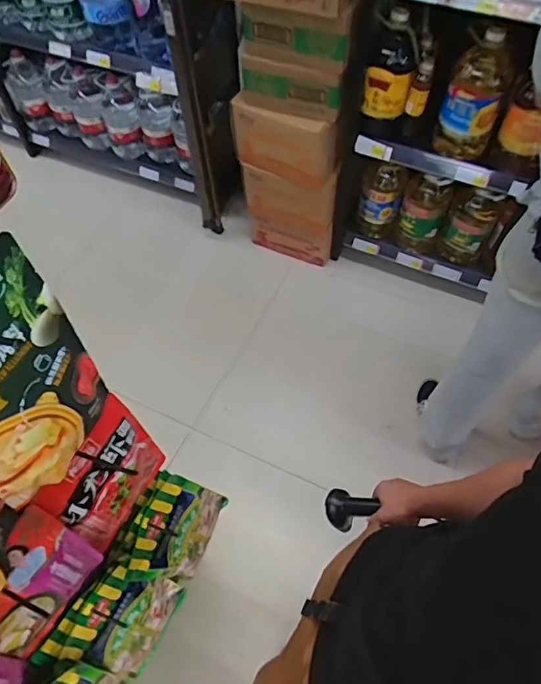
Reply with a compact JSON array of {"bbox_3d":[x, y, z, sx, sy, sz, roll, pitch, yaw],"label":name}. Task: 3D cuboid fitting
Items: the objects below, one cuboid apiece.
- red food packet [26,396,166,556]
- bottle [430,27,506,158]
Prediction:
[{"bbox_3d":[-0.228,0.196,0.723,0.035,0.226,0.163,22,60,14],"label":"red food packet"},{"bbox_3d":[0.497,-0.594,1.250,0.130,0.347,0.132,17,59,11],"label":"bottle"}]

